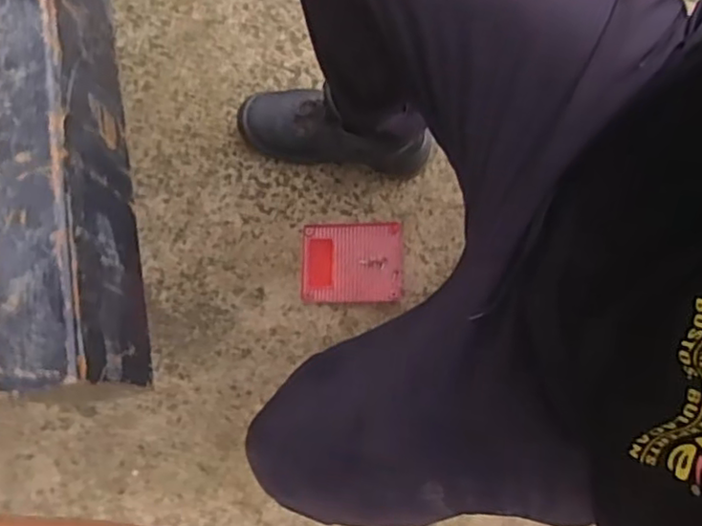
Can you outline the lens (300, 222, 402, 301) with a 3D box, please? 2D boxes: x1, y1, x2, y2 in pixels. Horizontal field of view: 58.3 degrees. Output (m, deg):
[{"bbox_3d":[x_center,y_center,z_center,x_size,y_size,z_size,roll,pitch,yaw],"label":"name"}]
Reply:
[{"bbox_3d":[0.001,-0.001,0.945,0.147,0.012,0.118,0,76,6],"label":"lens"}]

